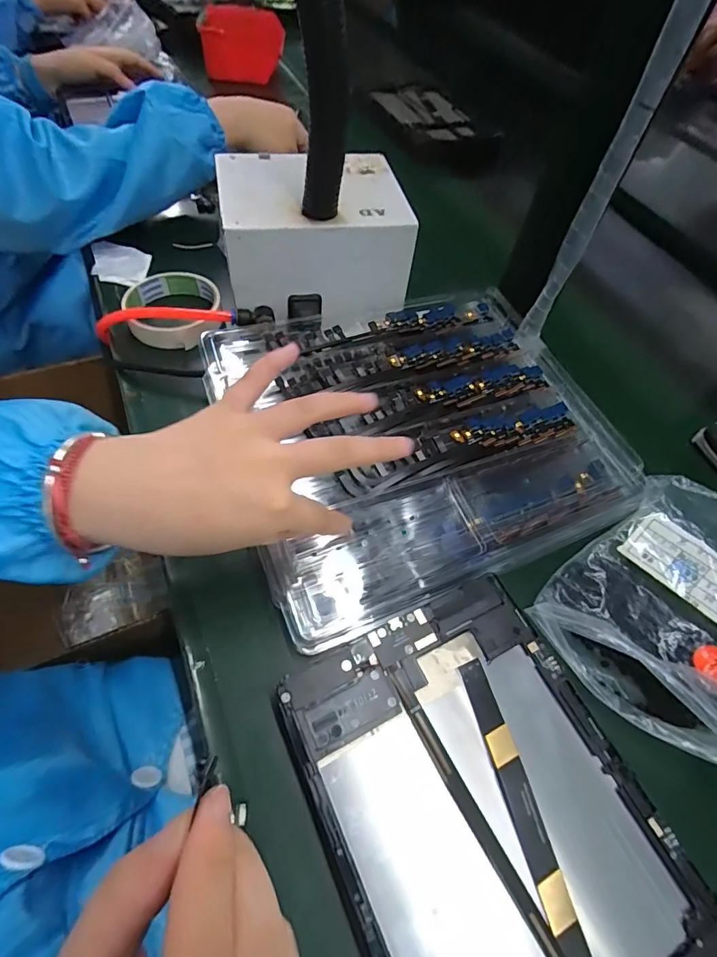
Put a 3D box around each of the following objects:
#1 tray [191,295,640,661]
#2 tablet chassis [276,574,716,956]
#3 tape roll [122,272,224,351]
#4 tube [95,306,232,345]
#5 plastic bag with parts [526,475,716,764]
[{"bbox_3d":[0.048,-0.040,0.330,0.266,0.021,0.236,-16,61,-13],"label":"tray"},{"bbox_3d":[0.072,0.176,0.210,0.148,0.008,0.234,-21,62,-18],"label":"tablet chassis"},{"bbox_3d":[-0.174,-0.158,0.419,0.087,0.021,0.093,4,57,-6],"label":"tape roll"},{"bbox_3d":[-0.179,-0.139,0.401,0.137,0.035,0.009,-2,58,11],"label":"tube"},{"bbox_3d":[0.206,0.084,0.280,0.160,0.044,0.135,-37,68,-23],"label":"plastic bag with parts"}]

